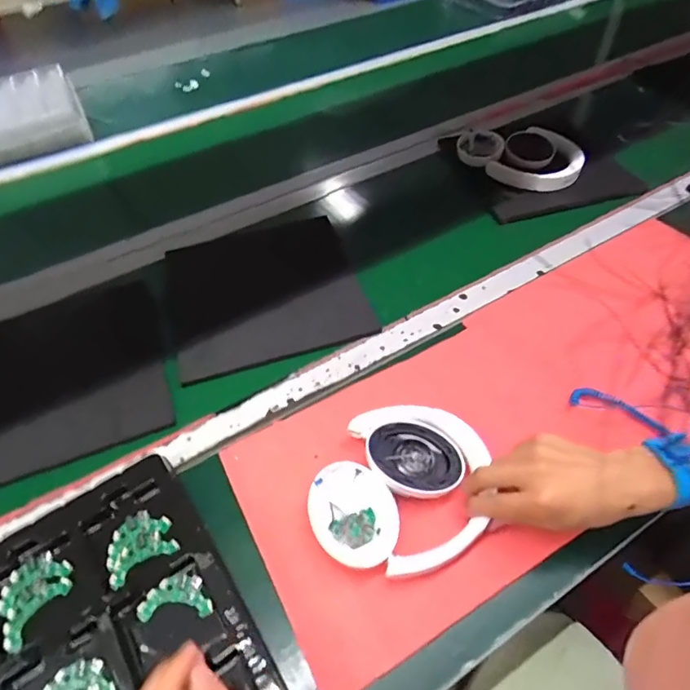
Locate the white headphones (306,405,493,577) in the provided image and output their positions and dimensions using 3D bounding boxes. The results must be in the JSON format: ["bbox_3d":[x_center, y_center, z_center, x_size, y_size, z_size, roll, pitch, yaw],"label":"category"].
[{"bbox_3d":[0.055,0.134,0.466,0.164,0.043,0.155,3,44,11],"label":"white headphones"}]

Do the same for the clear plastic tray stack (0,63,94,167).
[{"bbox_3d":[-0.672,-0.457,0.999,0.271,0.125,0.244,-19,45,-13],"label":"clear plastic tray stack"}]

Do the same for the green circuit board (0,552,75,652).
[{"bbox_3d":[-0.281,0.224,0.429,0.052,0.008,0.070,17,54,16],"label":"green circuit board"}]

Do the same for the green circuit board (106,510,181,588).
[{"bbox_3d":[-0.195,0.186,0.454,0.062,0.011,0.051,-30,55,-19],"label":"green circuit board"}]

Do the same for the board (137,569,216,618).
[{"bbox_3d":[-0.147,0.218,0.423,0.061,0.004,0.039,1,51,4],"label":"board"}]

